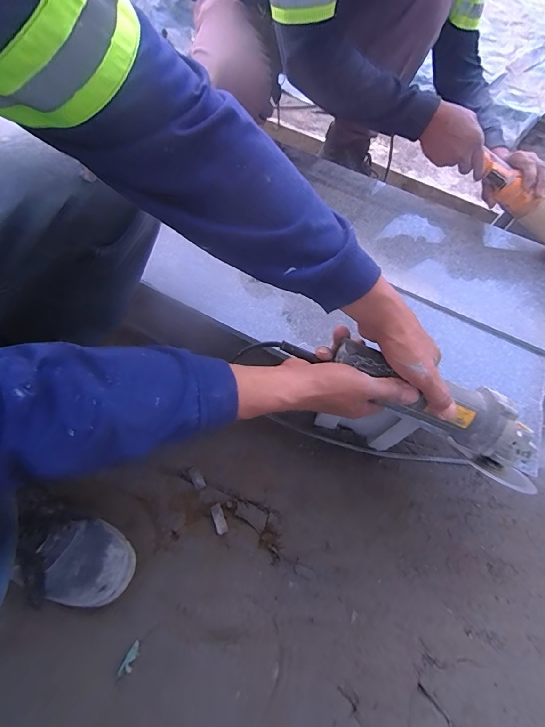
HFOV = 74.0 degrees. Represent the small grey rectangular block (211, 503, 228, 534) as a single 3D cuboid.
[{"bbox_3d":[-0.086,0.252,0.587,0.016,0.014,0.045,-17,64,-15],"label":"small grey rectangular block"}]

